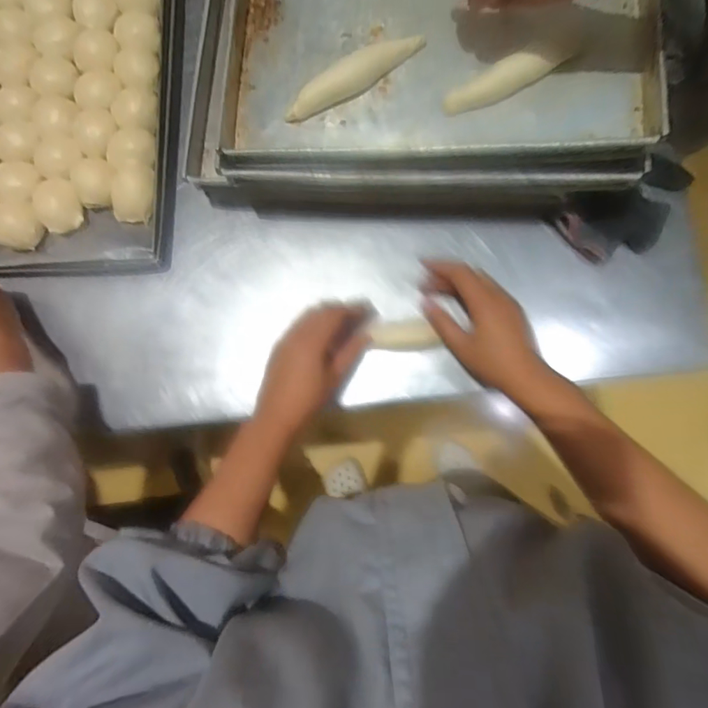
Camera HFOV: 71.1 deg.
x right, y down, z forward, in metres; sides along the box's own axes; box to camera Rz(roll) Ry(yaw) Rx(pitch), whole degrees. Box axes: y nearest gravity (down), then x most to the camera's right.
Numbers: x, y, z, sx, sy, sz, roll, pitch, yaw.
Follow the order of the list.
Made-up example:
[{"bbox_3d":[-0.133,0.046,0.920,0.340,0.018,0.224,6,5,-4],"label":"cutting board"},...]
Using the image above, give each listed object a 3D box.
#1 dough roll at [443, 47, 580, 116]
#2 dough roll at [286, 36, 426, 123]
[{"bbox_3d":[0.137,-0.244,0.439,0.116,0.020,0.027,-24,82,0],"label":"dough roll"},{"bbox_3d":[-0.001,-0.259,0.462,0.139,0.023,0.028,-26,82,0],"label":"dough roll"}]

